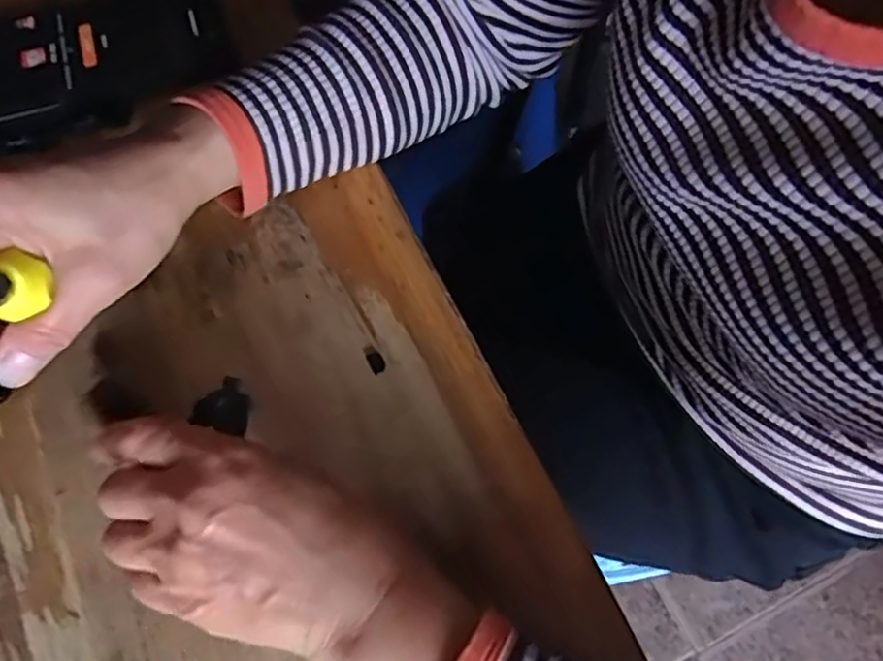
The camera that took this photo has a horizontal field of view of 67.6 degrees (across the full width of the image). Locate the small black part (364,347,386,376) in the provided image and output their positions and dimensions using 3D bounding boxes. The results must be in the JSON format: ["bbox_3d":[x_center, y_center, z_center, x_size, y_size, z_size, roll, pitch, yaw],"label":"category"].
[{"bbox_3d":[-0.033,0.014,0.321,0.008,0.004,0.015,-30,70,-9],"label":"small black part"}]

